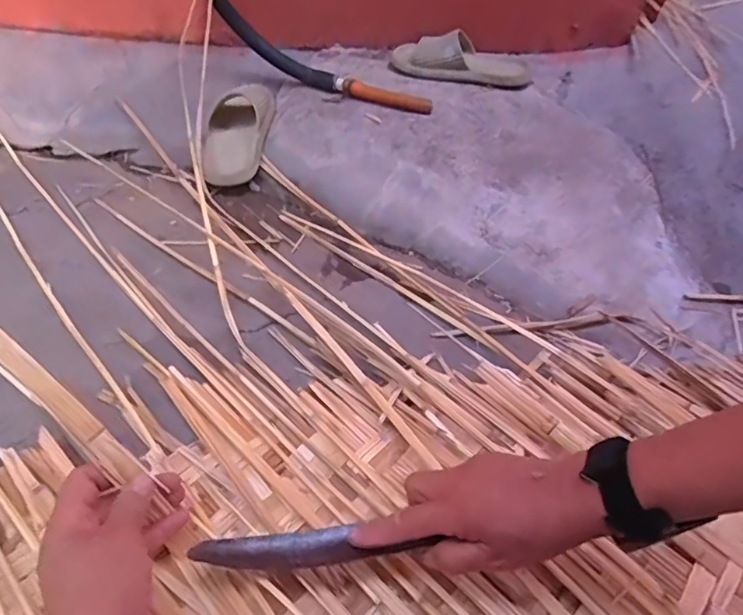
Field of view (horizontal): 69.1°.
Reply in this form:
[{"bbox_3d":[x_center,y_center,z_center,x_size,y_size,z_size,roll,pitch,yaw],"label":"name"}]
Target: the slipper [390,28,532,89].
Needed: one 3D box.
[{"bbox_3d":[0.169,-0.465,1.000,0.257,0.072,0.087,5,46,-1],"label":"slipper"}]

